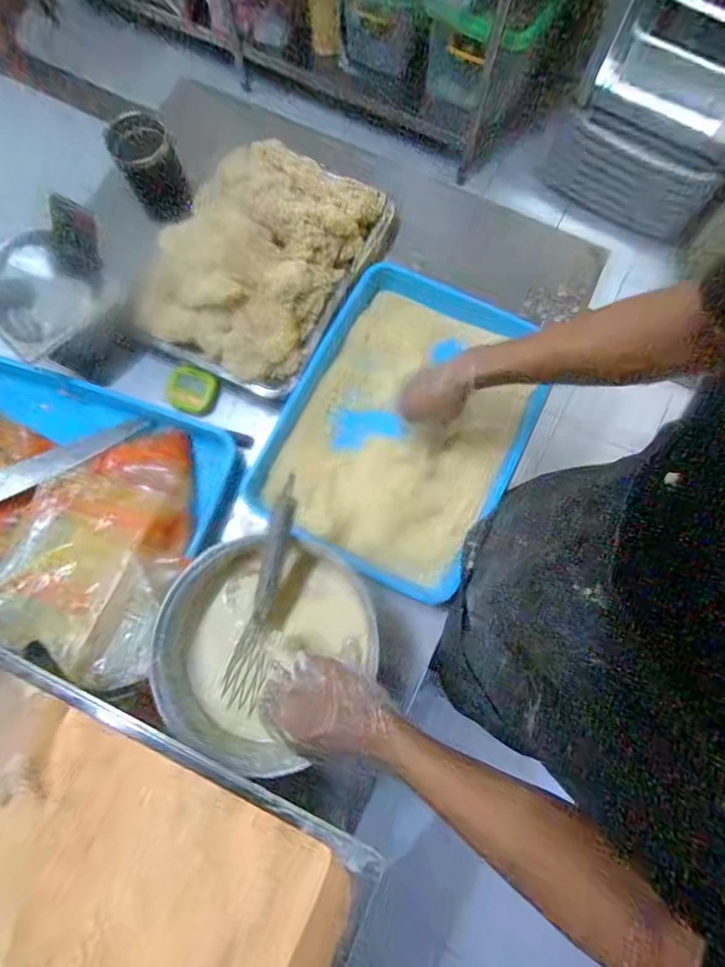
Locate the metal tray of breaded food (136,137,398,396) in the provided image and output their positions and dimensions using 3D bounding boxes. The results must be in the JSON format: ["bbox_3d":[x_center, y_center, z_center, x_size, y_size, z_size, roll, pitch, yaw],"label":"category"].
[{"bbox_3d":[-0.142,-0.322,0.644,0.247,0.083,0.335,28,77,5],"label":"metal tray of breaded food"}]

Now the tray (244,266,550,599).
[{"bbox_3d":[0.057,-0.088,0.628,0.302,0.054,0.402,28,77,5],"label":"tray"}]

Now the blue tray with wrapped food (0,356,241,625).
[{"bbox_3d":[-0.394,0.007,0.588,0.408,0.077,0.292,18,77,3],"label":"blue tray with wrapped food"}]

